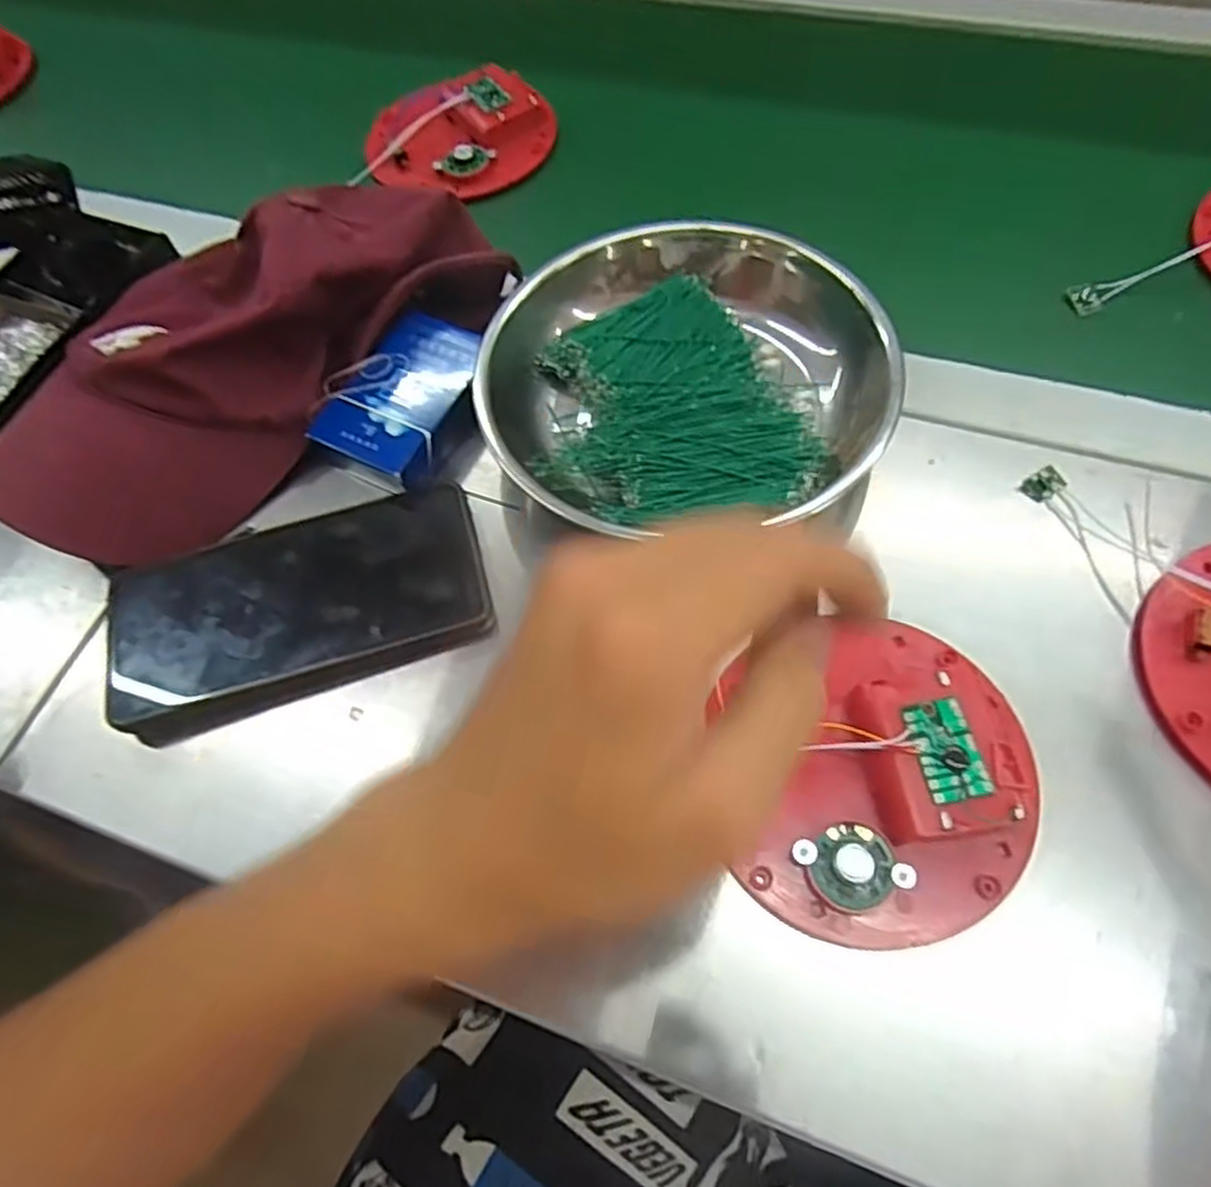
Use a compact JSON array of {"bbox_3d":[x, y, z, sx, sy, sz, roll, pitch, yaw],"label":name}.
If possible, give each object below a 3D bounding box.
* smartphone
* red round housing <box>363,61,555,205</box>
[{"bbox_3d":[-0.135,0.005,0.330,0.161,0.016,0.085,-17,63,-3],"label":"smartphone"},{"bbox_3d":[-0.095,-0.299,0.488,0.119,0.028,0.097,-11,63,0],"label":"red round housing"}]

